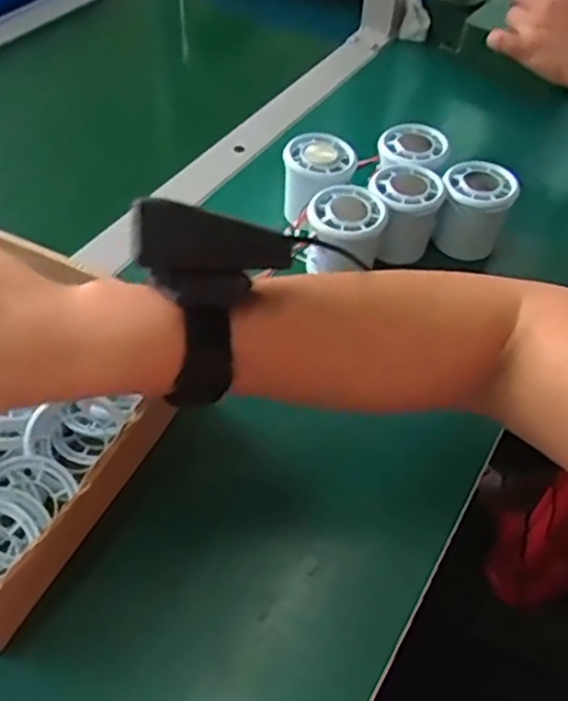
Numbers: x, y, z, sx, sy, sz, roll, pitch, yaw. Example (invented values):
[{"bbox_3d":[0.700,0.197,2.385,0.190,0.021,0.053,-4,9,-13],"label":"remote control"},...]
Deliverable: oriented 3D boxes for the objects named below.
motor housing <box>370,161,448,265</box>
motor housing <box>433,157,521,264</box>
[{"bbox_3d":[0.092,-0.106,0.531,0.056,0.060,0.057,10,50,6],"label":"motor housing"},{"bbox_3d":[0.147,-0.107,0.529,0.054,0.054,0.058,9,50,5],"label":"motor housing"}]

